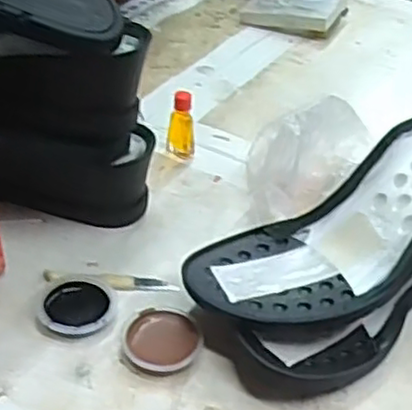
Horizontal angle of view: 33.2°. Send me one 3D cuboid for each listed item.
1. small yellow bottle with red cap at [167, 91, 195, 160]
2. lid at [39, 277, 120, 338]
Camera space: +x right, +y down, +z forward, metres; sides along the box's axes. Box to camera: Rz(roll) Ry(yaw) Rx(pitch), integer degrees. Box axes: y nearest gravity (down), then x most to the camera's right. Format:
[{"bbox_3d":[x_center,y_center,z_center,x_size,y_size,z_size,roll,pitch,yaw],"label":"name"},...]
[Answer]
[{"bbox_3d":[-0.019,-0.061,0.539,0.020,0.052,0.016,2,39,-1],"label":"small yellow bottle with red cap"},{"bbox_3d":[-0.075,0.059,0.409,0.045,0.010,0.043,2,39,-2],"label":"lid"}]

